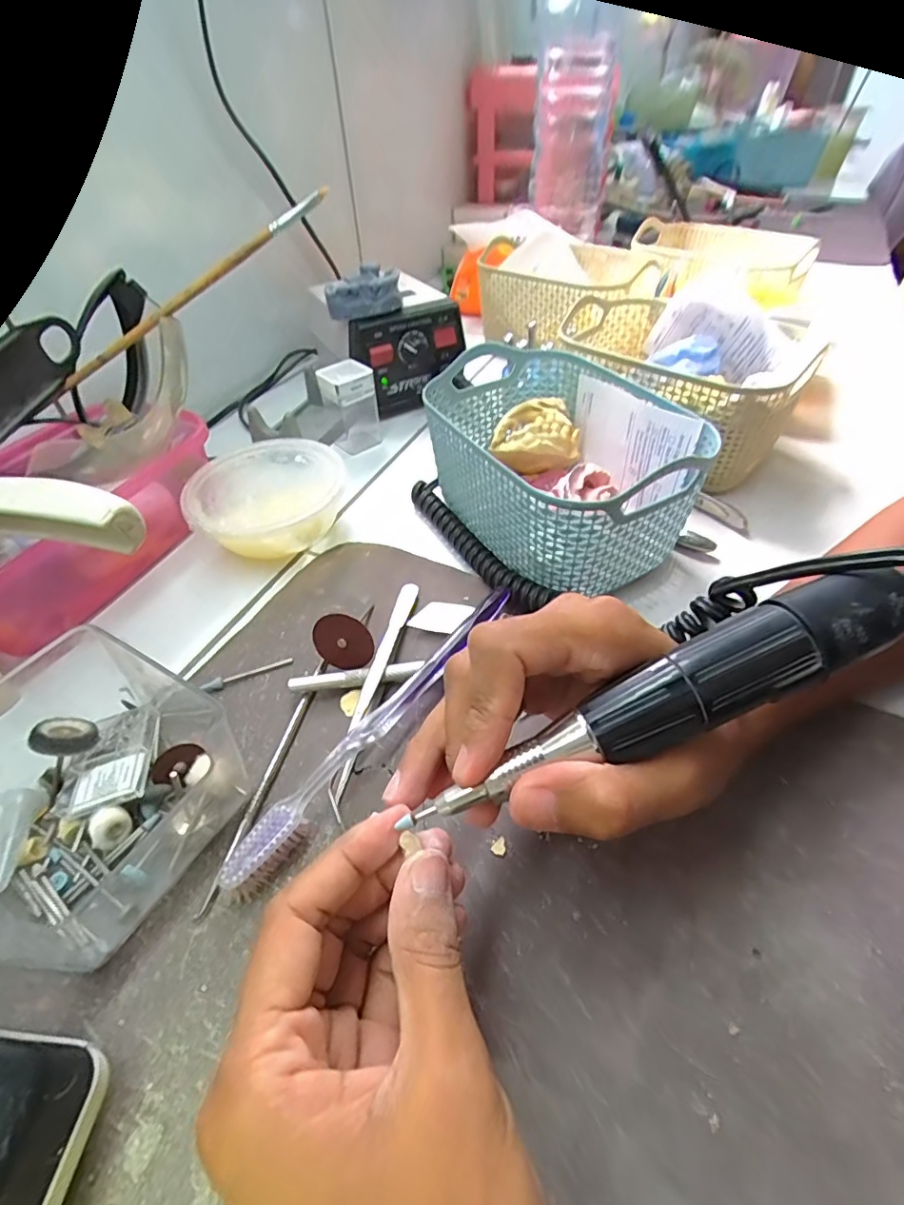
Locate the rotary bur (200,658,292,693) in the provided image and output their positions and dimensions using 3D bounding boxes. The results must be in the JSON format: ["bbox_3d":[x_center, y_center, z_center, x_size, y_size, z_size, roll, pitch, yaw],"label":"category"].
[{"bbox_3d":[-0.109,0.037,0.286,0.046,0.005,0.008,-22,50,-19],"label":"rotary bur"}]

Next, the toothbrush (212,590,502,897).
[{"bbox_3d":[-0.029,0.055,0.255,0.013,0.021,0.185,28,53,27],"label":"toothbrush"}]

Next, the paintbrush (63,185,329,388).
[{"bbox_3d":[-0.157,-0.192,0.327,0.196,0.008,0.013,-35,51,2],"label":"paintbrush"}]

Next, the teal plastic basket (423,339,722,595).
[{"bbox_3d":[0.067,-0.085,0.340,0.126,0.084,0.169,-21,48,-16],"label":"teal plastic basket"}]

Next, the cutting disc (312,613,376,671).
[{"bbox_3d":[-0.058,0.020,0.281,0.033,0.030,0.004,-2,15,15],"label":"cutting disc"}]

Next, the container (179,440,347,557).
[{"bbox_3d":[-0.122,-0.065,0.360,0.101,0.039,0.105,-2,46,2],"label":"container"}]

